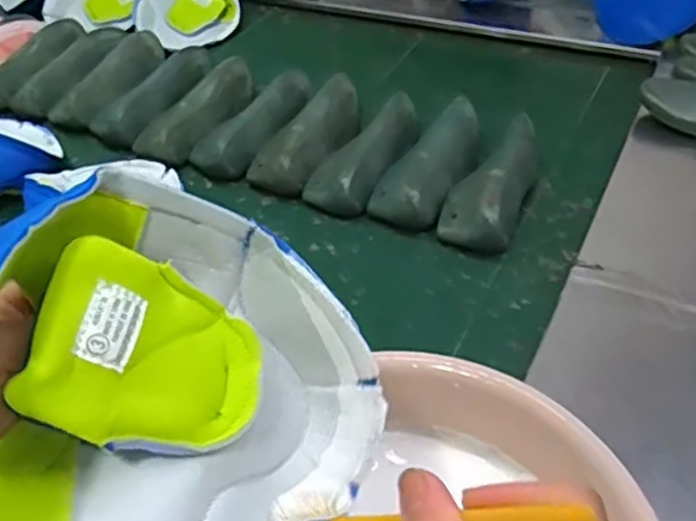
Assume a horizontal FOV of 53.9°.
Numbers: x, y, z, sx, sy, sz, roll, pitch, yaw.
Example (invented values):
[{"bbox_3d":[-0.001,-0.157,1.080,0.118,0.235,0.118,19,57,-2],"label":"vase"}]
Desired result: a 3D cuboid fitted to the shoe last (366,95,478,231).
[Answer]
[{"bbox_3d":[0.098,-0.119,0.857,0.094,0.068,0.182,19,50,22],"label":"shoe last"}]

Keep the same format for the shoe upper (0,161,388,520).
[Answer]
[{"bbox_3d":[-0.092,0.058,0.309,0.100,0.200,0.183,-19,18,47],"label":"shoe upper"}]

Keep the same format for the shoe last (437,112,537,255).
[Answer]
[{"bbox_3d":[0.176,-0.098,0.807,0.090,0.062,0.193,22,63,25],"label":"shoe last"}]

